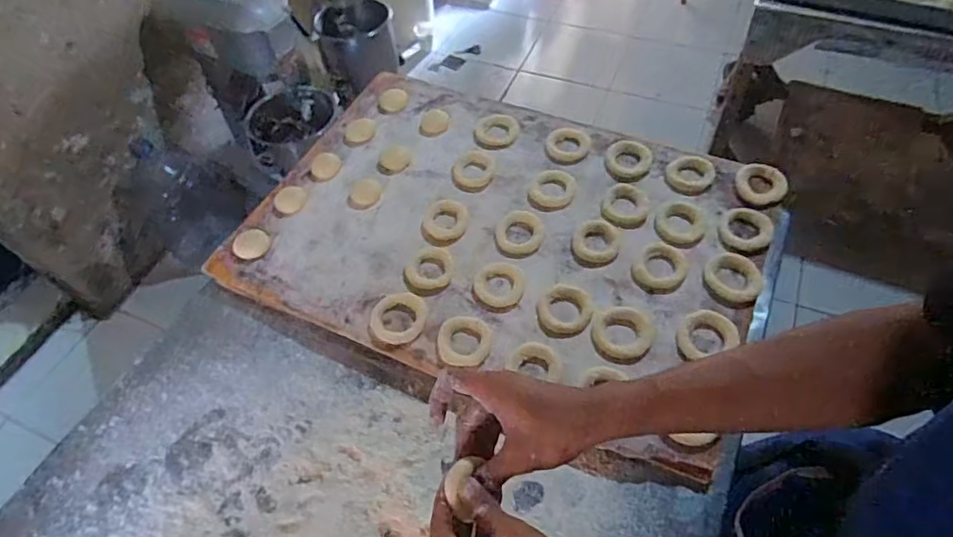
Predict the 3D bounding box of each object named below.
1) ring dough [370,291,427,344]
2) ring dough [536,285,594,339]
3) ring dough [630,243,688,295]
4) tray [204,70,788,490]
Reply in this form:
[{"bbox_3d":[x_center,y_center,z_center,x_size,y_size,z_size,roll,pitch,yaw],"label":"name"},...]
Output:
[{"bbox_3d":[-0.085,0.055,0.609,0.061,0.014,0.060,-2,58,3],"label":"ring dough"},{"bbox_3d":[0.095,0.048,0.600,0.057,0.009,0.065,24,63,19],"label":"ring dough"},{"bbox_3d":[0.206,-0.001,0.616,0.056,0.015,0.060,-2,58,3],"label":"ring dough"},{"bbox_3d":[0.025,-0.055,0.678,0.593,0.032,0.408,22,62,17],"label":"tray"}]

